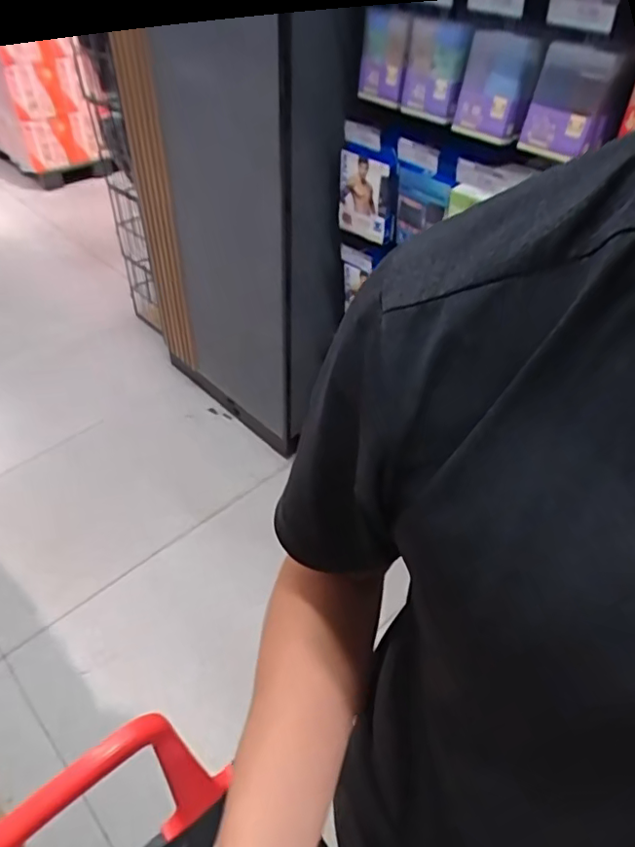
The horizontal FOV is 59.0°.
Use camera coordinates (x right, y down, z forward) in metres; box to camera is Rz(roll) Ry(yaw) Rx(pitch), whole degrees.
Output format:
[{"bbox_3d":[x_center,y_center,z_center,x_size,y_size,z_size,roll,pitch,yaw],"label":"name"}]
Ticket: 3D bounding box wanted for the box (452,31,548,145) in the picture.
[{"bbox_3d":[0.332,-0.621,1.045,0.133,0.171,0.038,15,45,13],"label":"box"}]

